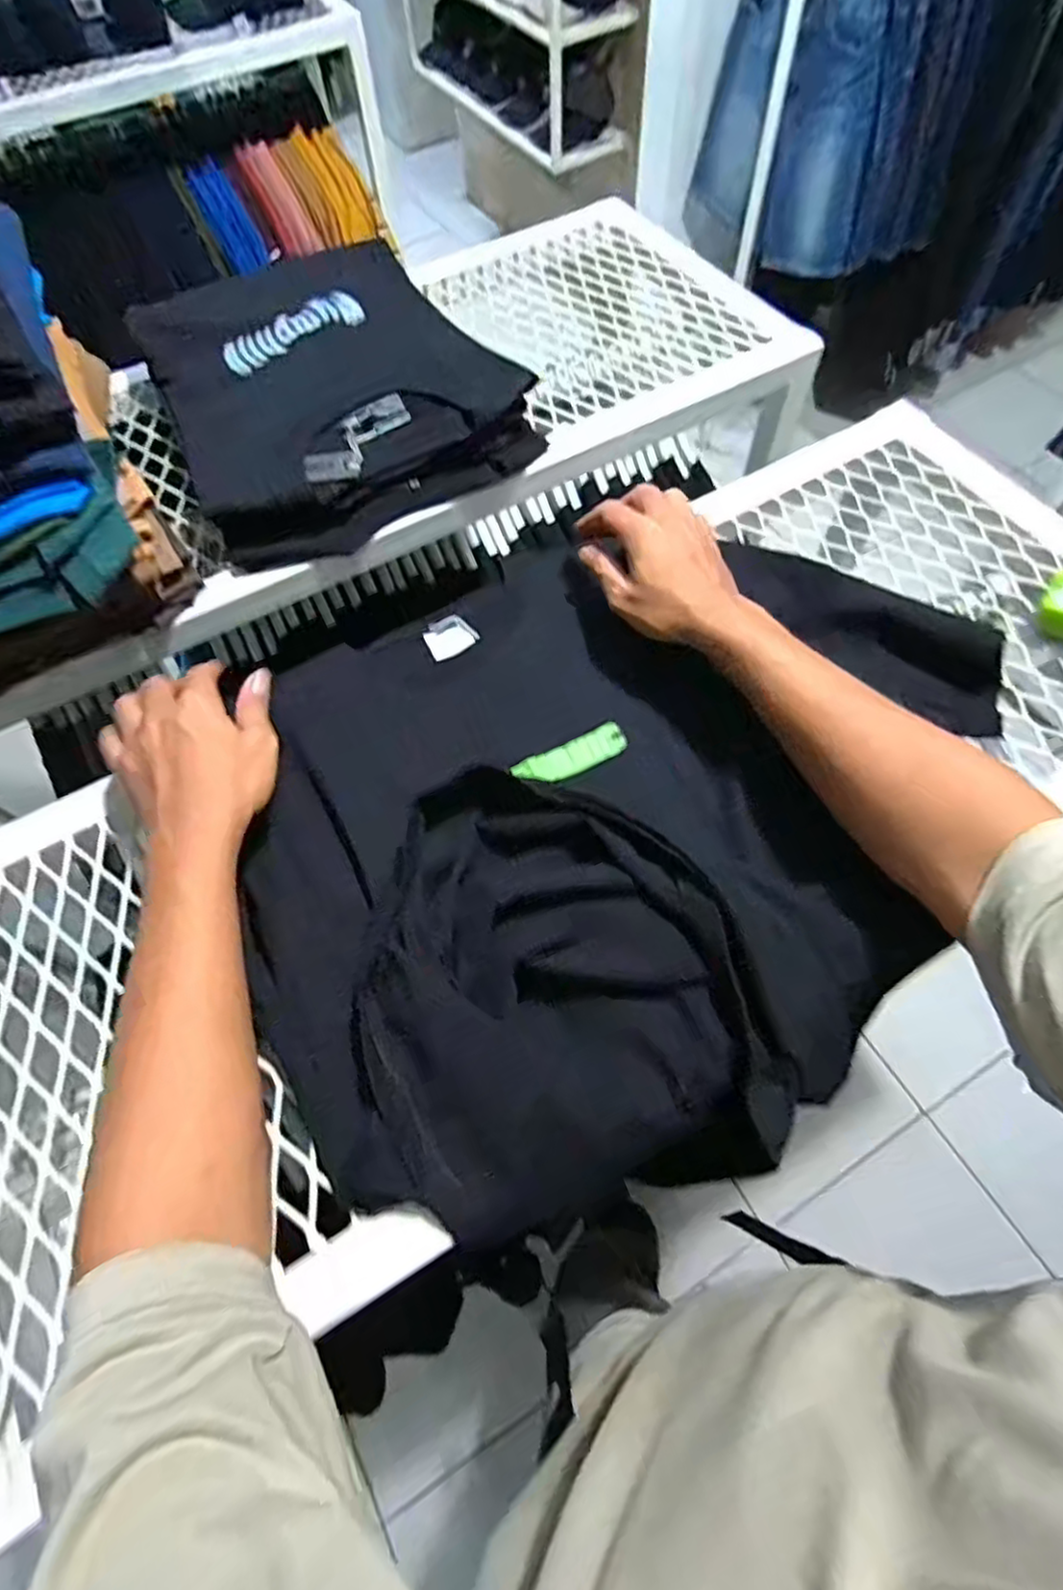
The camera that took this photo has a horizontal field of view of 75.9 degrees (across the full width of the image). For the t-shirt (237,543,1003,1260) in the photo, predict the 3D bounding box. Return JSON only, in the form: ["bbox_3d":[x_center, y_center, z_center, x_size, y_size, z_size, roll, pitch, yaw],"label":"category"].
[{"bbox_3d":[0.065,-0.003,0.476,0.522,0.058,0.434,-27,65,-11],"label":"t-shirt"}]

